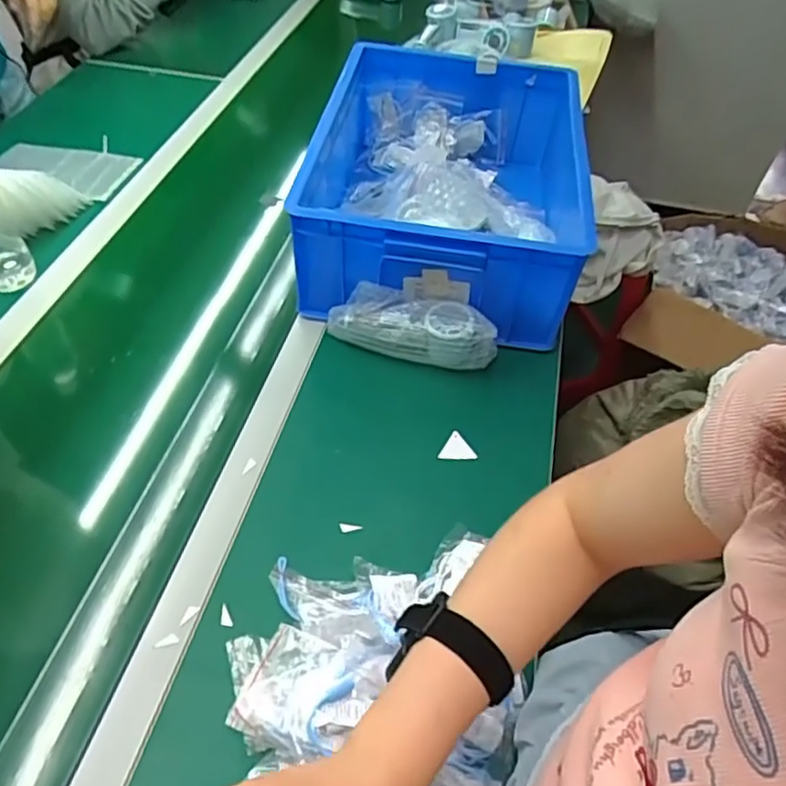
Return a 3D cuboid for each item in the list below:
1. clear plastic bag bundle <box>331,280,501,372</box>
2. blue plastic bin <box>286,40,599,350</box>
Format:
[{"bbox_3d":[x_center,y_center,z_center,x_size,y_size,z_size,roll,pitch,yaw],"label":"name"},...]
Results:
[{"bbox_3d":[0.023,-0.079,0.762,0.204,0.075,0.058,13,50,5],"label":"clear plastic bag bundle"},{"bbox_3d":[0.082,-0.292,0.896,0.387,0.175,0.471,8,50,0],"label":"blue plastic bin"}]

